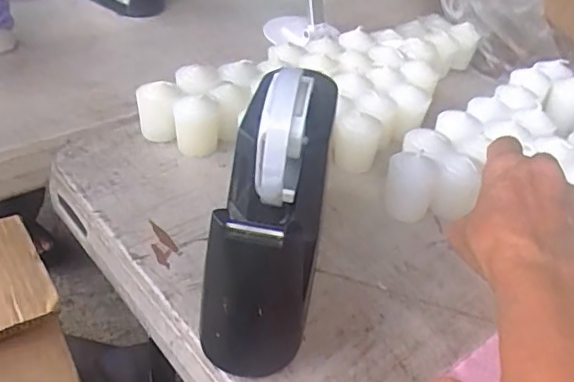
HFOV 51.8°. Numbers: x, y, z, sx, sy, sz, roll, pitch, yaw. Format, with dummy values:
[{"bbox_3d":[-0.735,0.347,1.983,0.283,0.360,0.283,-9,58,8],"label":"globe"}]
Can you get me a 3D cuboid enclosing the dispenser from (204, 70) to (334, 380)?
[{"bbox_3d":[-0.002,0.007,0.362,0.064,0.134,0.176,9,37,3],"label":"dispenser"}]

